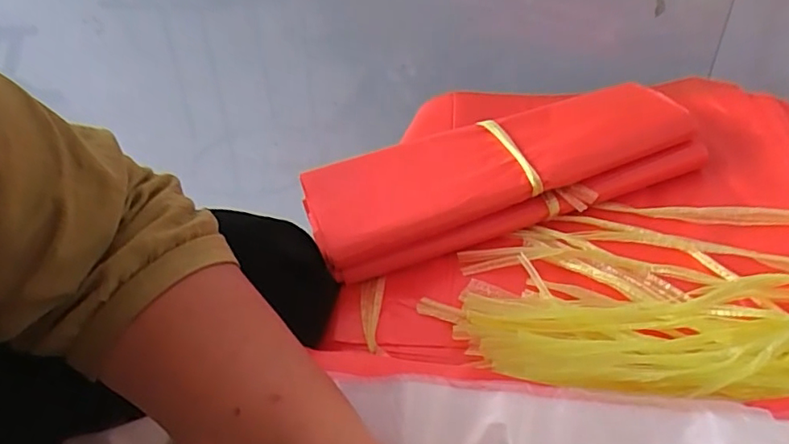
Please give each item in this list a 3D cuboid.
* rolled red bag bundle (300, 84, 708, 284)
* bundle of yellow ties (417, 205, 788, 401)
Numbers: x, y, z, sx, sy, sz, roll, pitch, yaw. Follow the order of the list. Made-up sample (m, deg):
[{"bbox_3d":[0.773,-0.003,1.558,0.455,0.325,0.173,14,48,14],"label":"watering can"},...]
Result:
[{"bbox_3d":[0.098,-0.052,0.502,0.361,0.064,0.122,-14,43,-9],"label":"rolled red bag bundle"},{"bbox_3d":[0.284,0.049,0.371,0.507,0.035,0.221,8,44,15],"label":"bundle of yellow ties"}]

